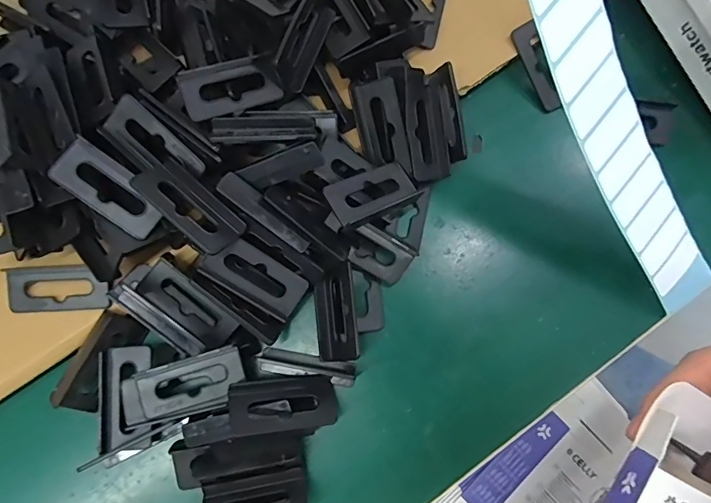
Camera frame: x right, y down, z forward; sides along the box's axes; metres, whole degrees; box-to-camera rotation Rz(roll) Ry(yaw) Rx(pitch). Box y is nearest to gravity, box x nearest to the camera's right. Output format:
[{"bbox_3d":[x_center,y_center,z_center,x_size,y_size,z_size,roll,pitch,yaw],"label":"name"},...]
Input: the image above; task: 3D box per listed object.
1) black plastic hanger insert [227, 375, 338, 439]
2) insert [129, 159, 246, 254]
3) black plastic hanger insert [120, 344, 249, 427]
[{"bbox_3d":[-0.032,0.069,0.203,0.049,0.004,0.025,2,51,-24],"label":"black plastic hanger insert"},{"bbox_3d":[-0.072,-0.020,0.192,0.046,0.011,0.020,41,82,7],"label":"insert"},{"bbox_3d":[-0.079,0.062,0.202,0.057,0.008,0.024,-17,80,-3],"label":"black plastic hanger insert"}]

